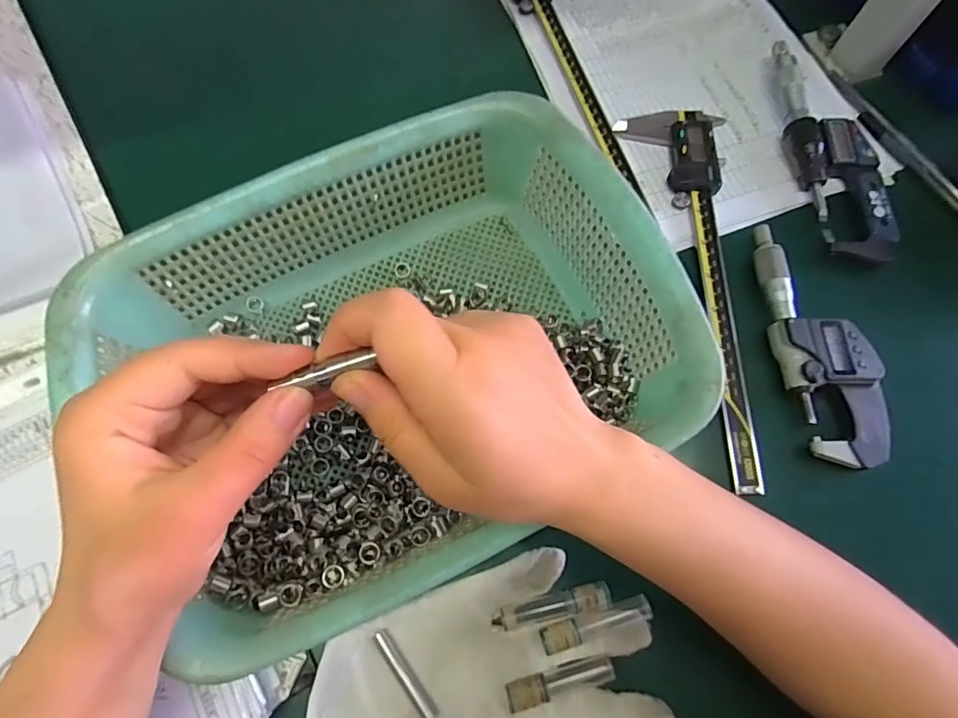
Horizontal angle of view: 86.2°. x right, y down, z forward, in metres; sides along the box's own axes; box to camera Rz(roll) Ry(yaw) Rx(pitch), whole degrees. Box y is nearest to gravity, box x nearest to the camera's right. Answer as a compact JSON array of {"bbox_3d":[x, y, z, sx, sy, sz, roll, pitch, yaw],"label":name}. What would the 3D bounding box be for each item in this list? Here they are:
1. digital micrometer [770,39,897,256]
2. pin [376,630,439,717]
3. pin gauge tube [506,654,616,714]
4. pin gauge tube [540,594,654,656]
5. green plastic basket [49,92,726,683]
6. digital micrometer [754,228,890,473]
[{"bbox_3d":[0.266,-0.153,0.378,0.068,0.023,0.184,0,71,-2],"label":"digital micrometer"},{"bbox_3d":[-0.038,0.165,0.268,0.007,0.004,0.050,-35,75,-13],"label":"pin"},{"bbox_3d":[0.042,0.167,0.264,0.056,0.008,0.013,-12,72,-6],"label":"pin gauge tube"},{"bbox_3d":[0.063,0.141,0.271,0.060,0.009,0.013,-14,72,-7],"label":"pin gauge tube"},{"bbox_3d":[-0.040,-0.006,0.283,0.275,0.078,0.225,-28,74,-11],"label":"green plastic basket"},{"bbox_3d":[0.211,-0.013,0.321,0.051,0.023,0.158,-10,71,-5],"label":"digital micrometer"}]

